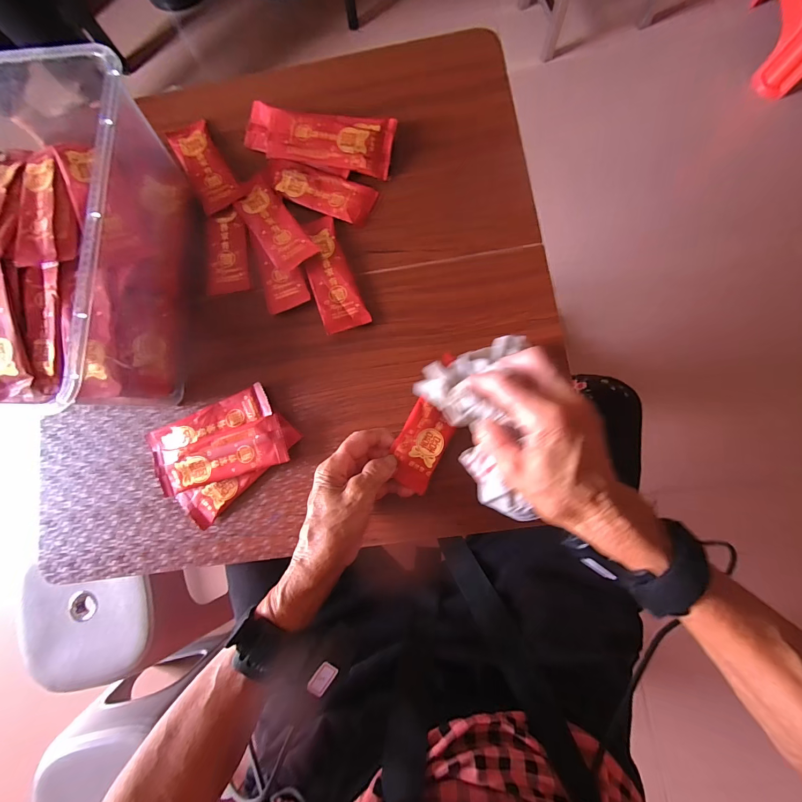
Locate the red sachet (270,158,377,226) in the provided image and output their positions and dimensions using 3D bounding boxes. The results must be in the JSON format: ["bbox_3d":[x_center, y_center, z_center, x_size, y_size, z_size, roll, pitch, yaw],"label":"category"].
[{"bbox_3d":[-0.093,-0.239,0.411,0.128,0.009,0.047,23,84,7],"label":"red sachet"}]

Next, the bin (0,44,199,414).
[{"bbox_3d":[-0.396,-0.143,0.336,0.342,0.115,0.278,3,82,4],"label":"bin"}]

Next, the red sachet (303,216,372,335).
[{"bbox_3d":[-0.076,-0.136,0.391,0.045,0.015,0.131,-21,81,1],"label":"red sachet"}]

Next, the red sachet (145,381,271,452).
[{"bbox_3d":[-0.199,0.024,0.380,0.128,0.018,0.035,-24,81,1],"label":"red sachet"}]

